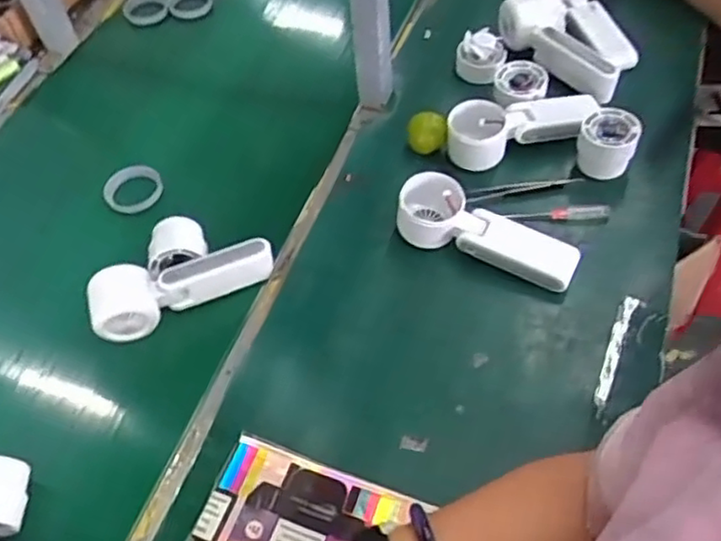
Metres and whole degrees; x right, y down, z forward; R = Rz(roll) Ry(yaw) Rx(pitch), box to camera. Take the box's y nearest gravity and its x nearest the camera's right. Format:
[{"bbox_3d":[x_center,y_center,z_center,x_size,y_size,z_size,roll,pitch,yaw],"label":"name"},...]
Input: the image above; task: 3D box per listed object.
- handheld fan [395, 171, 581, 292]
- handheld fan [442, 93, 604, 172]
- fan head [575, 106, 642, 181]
[{"bbox_3d":[0.116,-0.039,0.612,0.166,0.050,0.052,19,57,18],"label":"handheld fan"},{"bbox_3d":[0.167,-0.148,0.693,0.158,0.056,0.043,-11,54,-3],"label":"handheld fan"},{"bbox_3d":[0.242,-0.127,0.657,0.053,0.052,0.053,-2,54,3],"label":"fan head"}]

